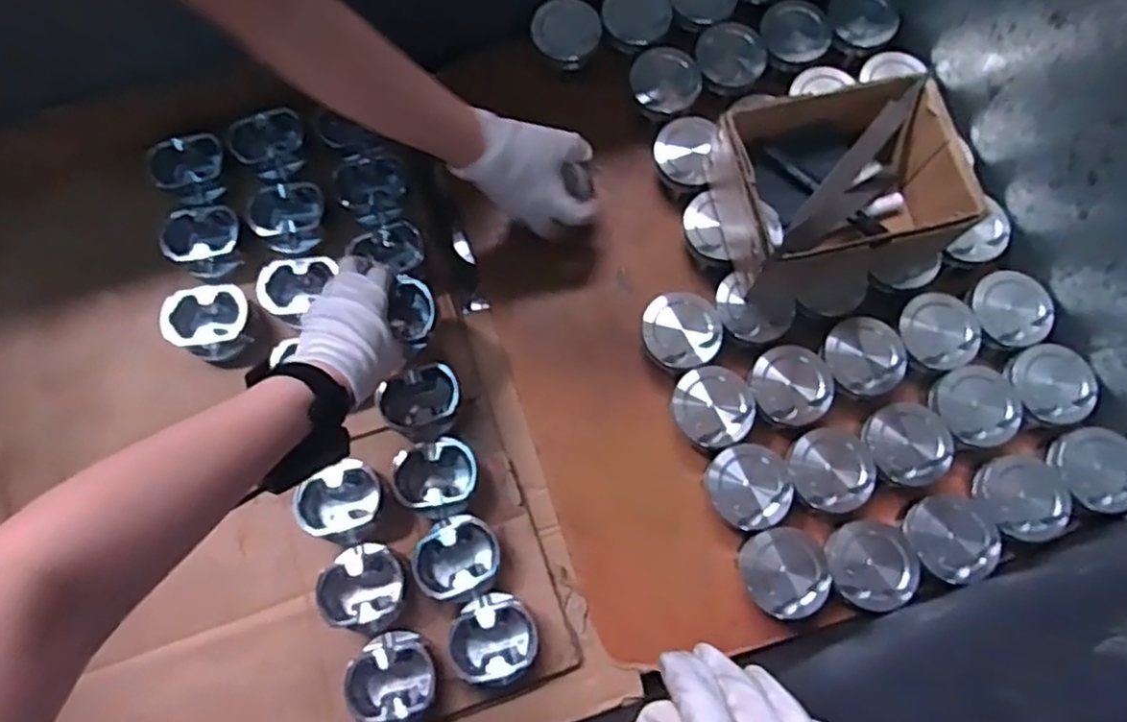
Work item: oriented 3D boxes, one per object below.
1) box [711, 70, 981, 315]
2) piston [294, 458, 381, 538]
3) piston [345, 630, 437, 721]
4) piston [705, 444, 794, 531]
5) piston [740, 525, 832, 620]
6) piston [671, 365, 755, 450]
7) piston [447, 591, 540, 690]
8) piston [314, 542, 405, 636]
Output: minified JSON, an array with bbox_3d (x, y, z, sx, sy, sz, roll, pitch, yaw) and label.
[{"bbox_3d":[0.252,-0.150,0.641,0.190,0.105,0.173,-15,79,-4],"label":"box"},{"bbox_3d":[-0.208,0.131,0.646,0.079,0.039,0.063,-26,79,-6],"label":"piston"},{"bbox_3d":[-0.147,0.275,0.596,0.076,0.059,0.074,0,78,0],"label":"piston"},{"bbox_3d":[0.168,0.118,0.636,0.074,0.050,0.069,0,78,0],"label":"piston"},{"bbox_3d":[0.197,0.187,0.616,0.071,0.048,0.074,0,78,0],"label":"piston"},{"bbox_3d":[0.140,0.045,0.658,0.070,0.054,0.074,0,78,0],"label":"piston"},{"bbox_3d":[-0.060,0.245,0.607,0.075,0.043,0.071,0,78,0],"label":"piston"},{"bbox_3d":[-0.181,0.206,0.625,0.073,0.048,0.073,0,78,0],"label":"piston"}]

